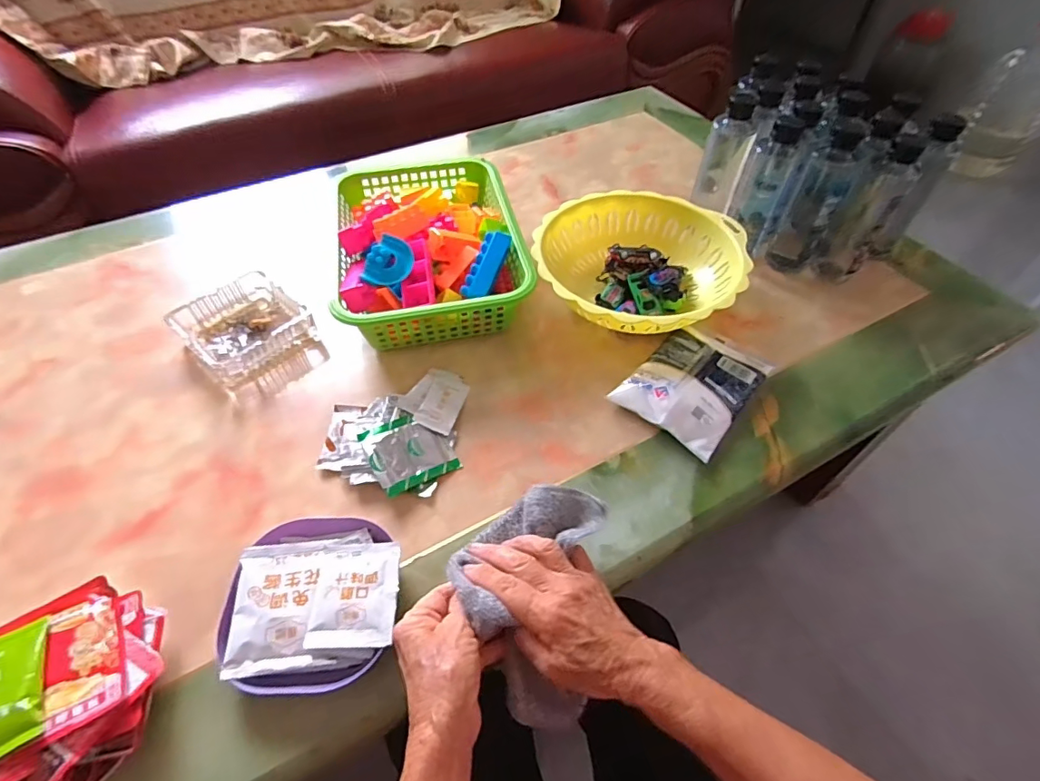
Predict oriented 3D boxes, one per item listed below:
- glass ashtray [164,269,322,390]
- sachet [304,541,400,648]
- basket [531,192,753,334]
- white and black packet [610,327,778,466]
[{"bbox_3d":[-0.316,-0.071,0.593,0.136,0.036,0.121,35,60,25],"label":"glass ashtray"},{"bbox_3d":[-0.129,0.158,0.399,0.065,0.004,0.074,-4,52,-3],"label":"sachet"},{"bbox_3d":[0.144,-0.148,0.631,0.236,0.074,0.224,0,52,0],"label":"basket"},{"bbox_3d":[0.191,-0.013,0.550,0.112,0.033,0.160,34,59,24],"label":"white and black packet"}]

